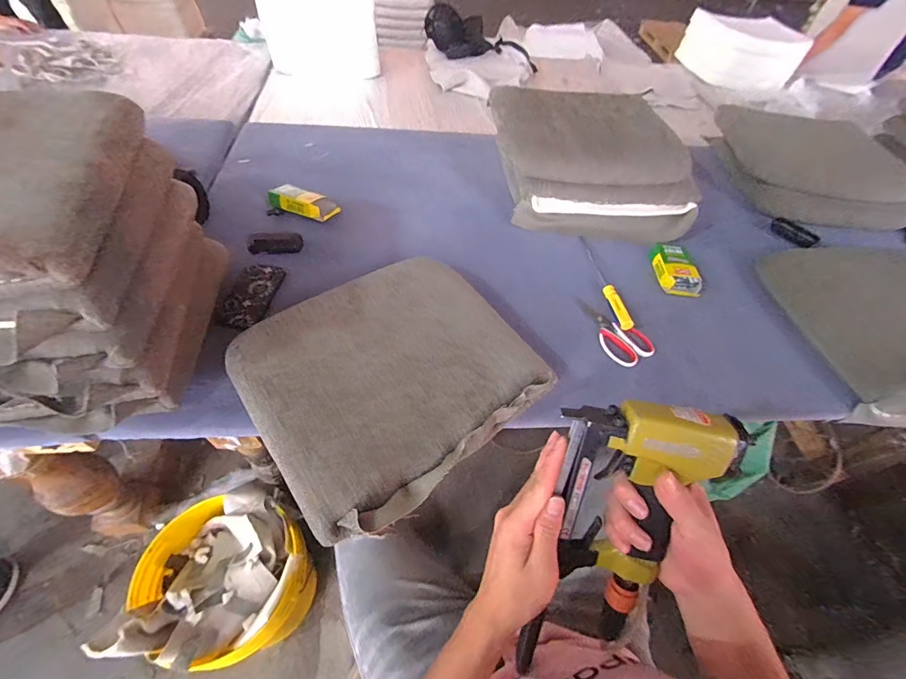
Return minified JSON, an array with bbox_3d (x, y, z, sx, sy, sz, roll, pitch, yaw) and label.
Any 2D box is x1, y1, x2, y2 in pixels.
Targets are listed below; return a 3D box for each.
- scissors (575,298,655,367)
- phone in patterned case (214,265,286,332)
[{"bbox_3d":[0.312,-0.024,0.800,0.096,0.017,0.178,-23,58,-22],"label":"scissors"},{"bbox_3d":[-0.390,-0.086,0.768,0.077,0.015,0.161,8,52,0],"label":"phone in patterned case"}]

